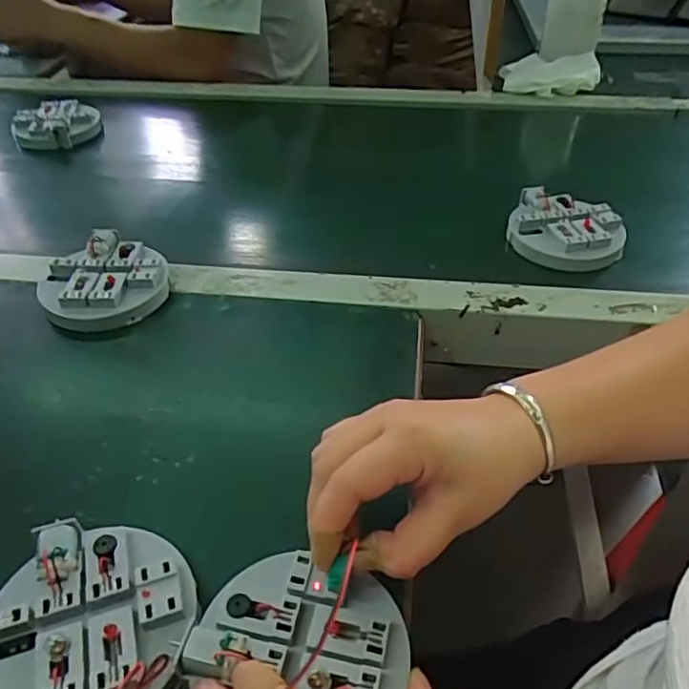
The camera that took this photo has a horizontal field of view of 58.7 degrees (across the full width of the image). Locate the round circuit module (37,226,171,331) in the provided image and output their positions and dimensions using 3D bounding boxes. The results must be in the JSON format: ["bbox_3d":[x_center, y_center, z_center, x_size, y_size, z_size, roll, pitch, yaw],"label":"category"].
[{"bbox_3d":[-0.197,-0.051,0.504,0.090,0.029,0.097,0,43,0],"label":"round circuit module"}]

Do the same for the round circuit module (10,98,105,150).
[{"bbox_3d":[-0.366,-0.277,0.772,0.093,0.028,0.089,-1,42,1],"label":"round circuit module"}]

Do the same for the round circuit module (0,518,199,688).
[{"bbox_3d":[-0.126,0.138,0.305,0.096,0.029,0.098,0,43,0],"label":"round circuit module"}]

